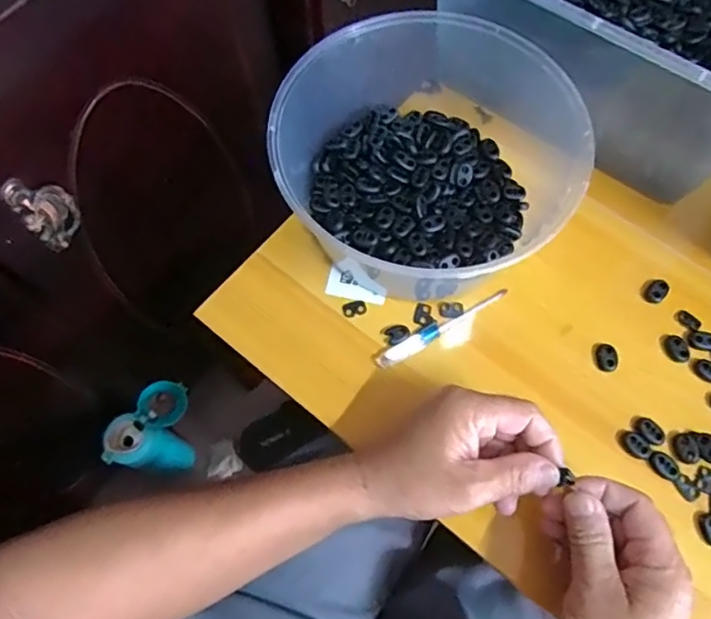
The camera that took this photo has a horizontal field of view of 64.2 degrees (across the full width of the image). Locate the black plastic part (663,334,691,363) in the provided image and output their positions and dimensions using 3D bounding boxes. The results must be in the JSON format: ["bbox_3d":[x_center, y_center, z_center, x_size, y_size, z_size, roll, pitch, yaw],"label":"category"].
[{"bbox_3d":[0.251,0.030,0.441,0.017,0.004,0.022,-21,69,-8],"label":"black plastic part"}]

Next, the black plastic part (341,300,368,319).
[{"bbox_3d":[-0.001,-0.001,0.457,0.020,0.004,0.013,-19,69,-8],"label":"black plastic part"}]

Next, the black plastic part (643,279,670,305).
[{"bbox_3d":[0.244,-0.015,0.459,0.016,0.005,0.023,42,74,15],"label":"black plastic part"}]

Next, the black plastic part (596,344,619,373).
[{"bbox_3d":[0.195,0.037,0.439,0.017,0.006,0.021,13,68,5],"label":"black plastic part"}]

